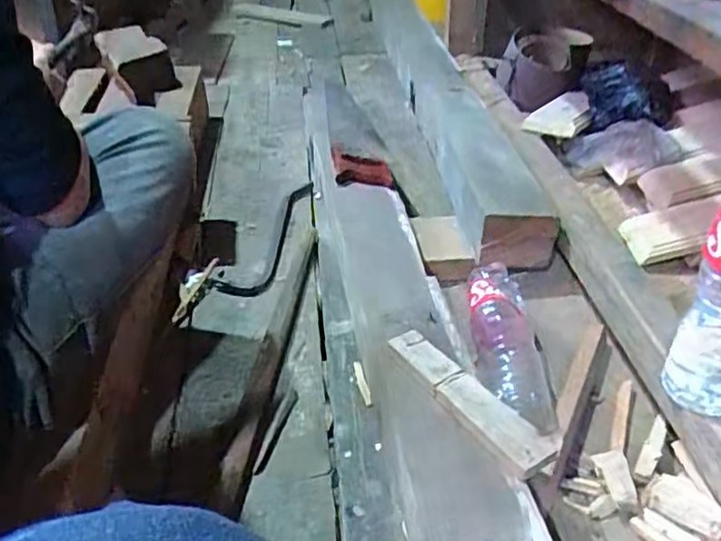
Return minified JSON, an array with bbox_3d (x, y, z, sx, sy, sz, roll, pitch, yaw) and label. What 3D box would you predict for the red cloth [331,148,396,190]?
[{"bbox_3d":[0.005,-0.175,1.164,0.120,0.057,0.033,14,39,-6],"label":"red cloth"}]

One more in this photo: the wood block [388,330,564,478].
[{"bbox_3d":[0.119,0.136,0.721,0.053,0.022,0.218,-24,45,-28],"label":"wood block"}]

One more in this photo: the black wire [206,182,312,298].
[{"bbox_3d":[-0.140,-0.067,1.165,0.085,0.013,0.363,14,41,16],"label":"black wire"}]

